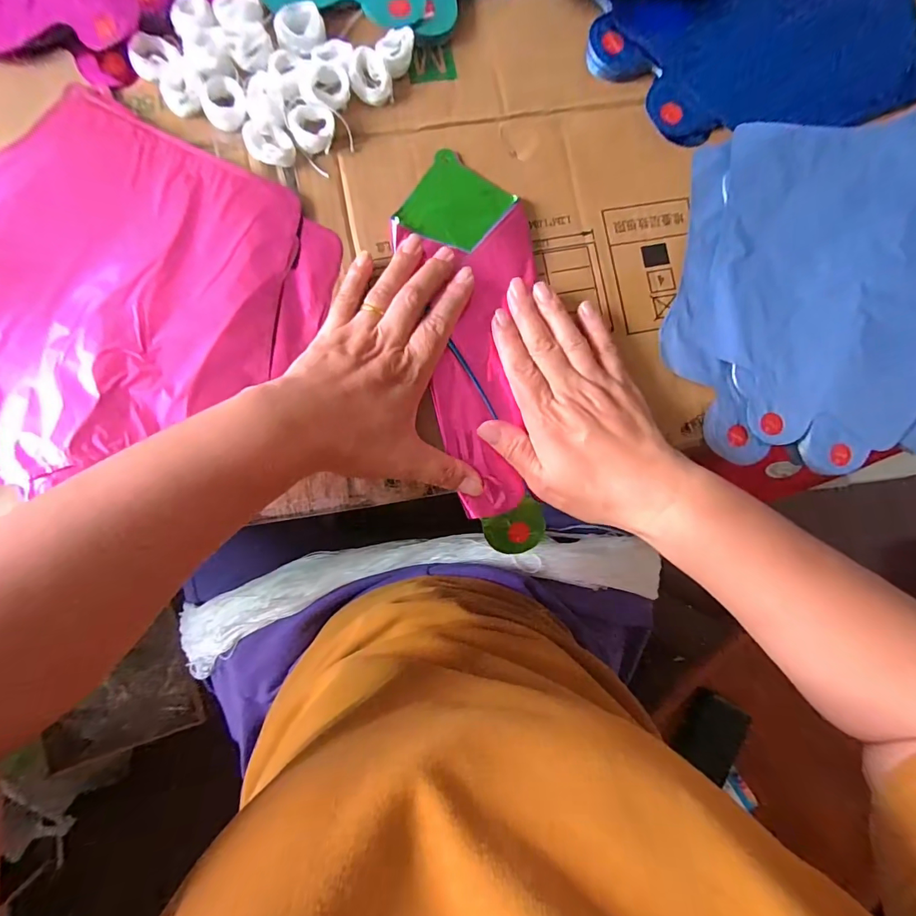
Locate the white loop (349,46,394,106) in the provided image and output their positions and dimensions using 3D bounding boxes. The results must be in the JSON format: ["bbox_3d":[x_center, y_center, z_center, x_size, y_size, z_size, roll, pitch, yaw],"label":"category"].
[{"bbox_3d":[-0.059,-0.257,0.300,0.027,0.013,0.033,-10,83,-5],"label":"white loop"}]

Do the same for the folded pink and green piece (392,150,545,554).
[{"bbox_3d":[0.014,-0.070,0.299,0.084,0.017,0.266,-6,89,-5],"label":"folded pink and green piece"}]

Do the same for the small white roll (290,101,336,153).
[{"bbox_3d":[-0.096,-0.219,0.295,0.028,0.014,0.033,-13,84,-6],"label":"small white roll"}]

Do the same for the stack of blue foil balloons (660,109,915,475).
[{"bbox_3d":[0.272,-0.118,0.306,0.257,0.012,0.231,-9,83,-5],"label":"stack of blue foil balloons"}]

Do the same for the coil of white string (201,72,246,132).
[{"bbox_3d":[-0.152,-0.232,0.289,0.027,0.011,0.034,-23,85,-7],"label":"coil of white string"}]

